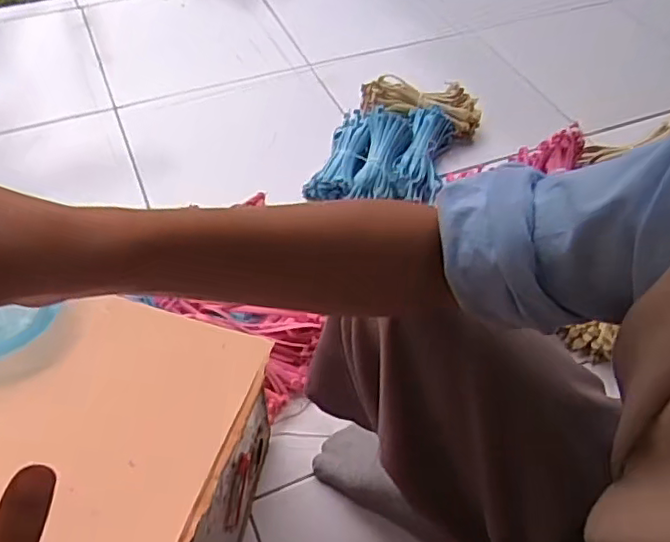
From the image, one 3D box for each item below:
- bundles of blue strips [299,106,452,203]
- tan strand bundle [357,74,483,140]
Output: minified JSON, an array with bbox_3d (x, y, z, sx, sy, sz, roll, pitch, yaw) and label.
[{"bbox_3d":[0.087,-0.203,1.040,0.200,0.069,0.260,17,53,11],"label":"bundles of blue strips"},{"bbox_3d":[0.155,-0.310,1.133,0.228,0.059,0.081,14,52,9],"label":"tan strand bundle"}]

